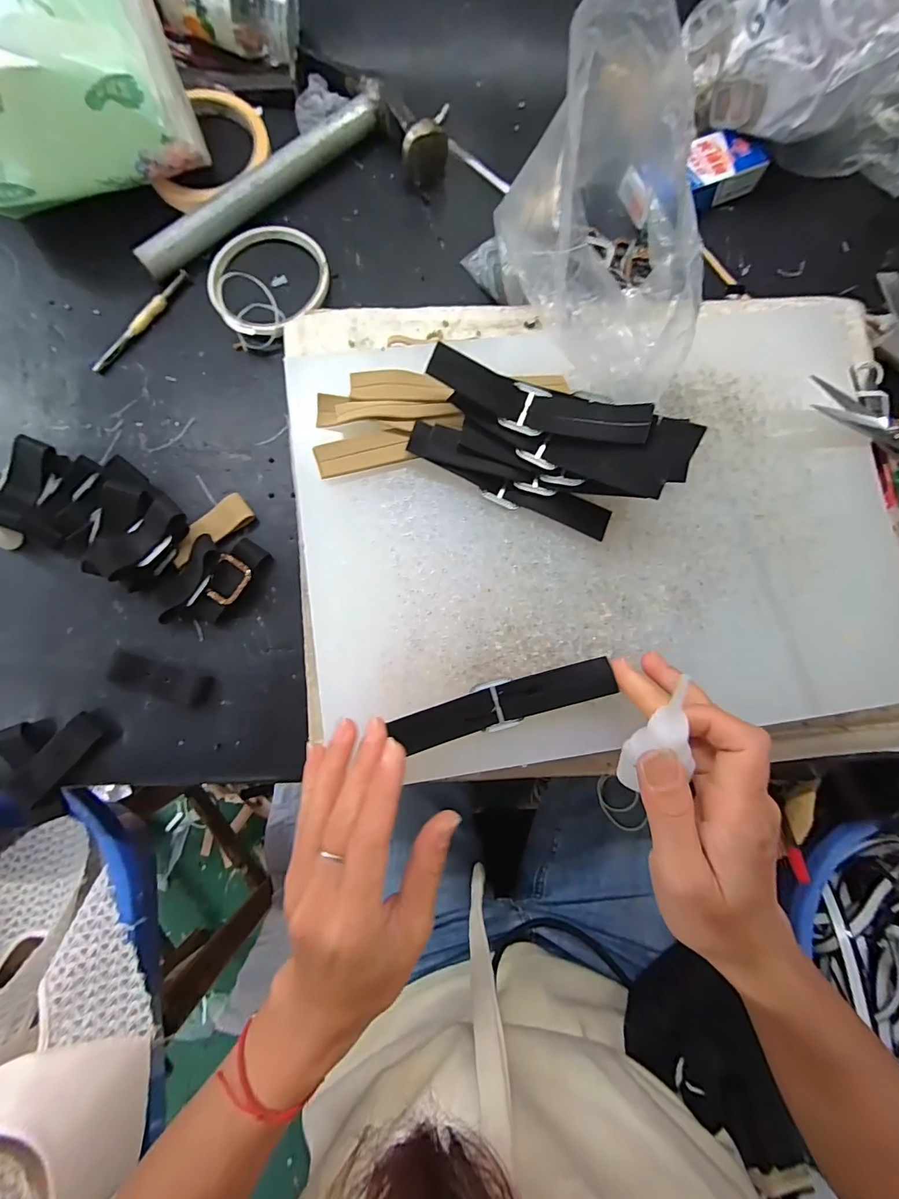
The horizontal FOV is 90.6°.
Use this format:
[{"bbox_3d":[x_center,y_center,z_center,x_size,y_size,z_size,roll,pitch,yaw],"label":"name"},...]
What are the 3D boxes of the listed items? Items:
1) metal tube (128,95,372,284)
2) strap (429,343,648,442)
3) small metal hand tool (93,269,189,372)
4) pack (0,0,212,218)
[{"bbox_3d":[-0.135,-0.300,0.321,0.203,0.018,0.023,-39,87,-6],"label":"metal tube"},{"bbox_3d":[0.046,-0.109,0.248,0.124,0.019,0.030,23,86,13],"label":"strap"},{"bbox_3d":[-0.218,-0.197,0.313,0.010,0.008,0.093,36,83,2],"label":"small metal hand tool"},{"bbox_3d":[-0.246,-0.310,0.280,0.149,0.101,0.072,-18,85,-5],"label":"pack"}]

